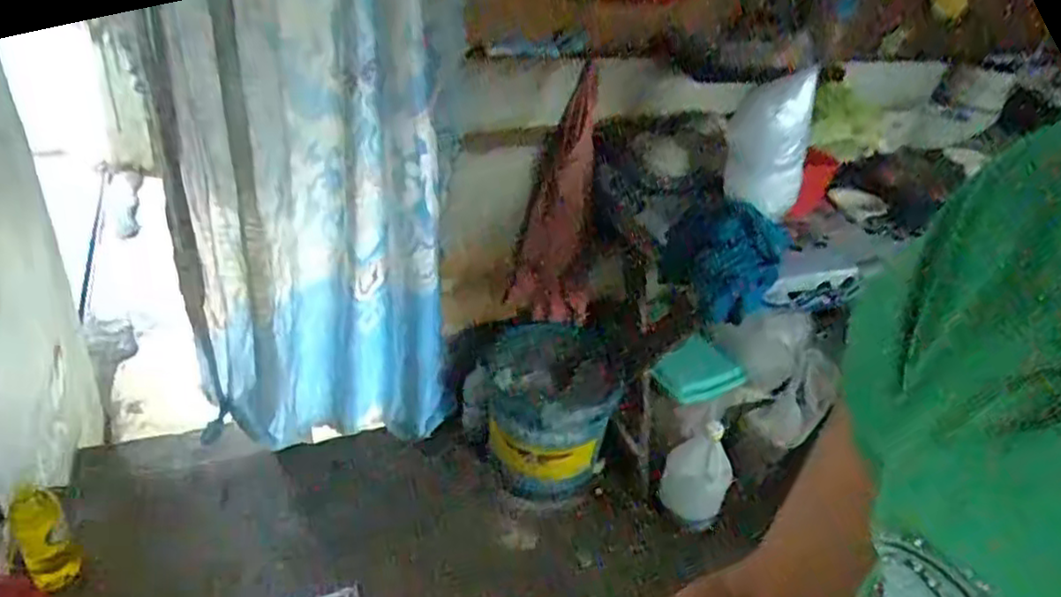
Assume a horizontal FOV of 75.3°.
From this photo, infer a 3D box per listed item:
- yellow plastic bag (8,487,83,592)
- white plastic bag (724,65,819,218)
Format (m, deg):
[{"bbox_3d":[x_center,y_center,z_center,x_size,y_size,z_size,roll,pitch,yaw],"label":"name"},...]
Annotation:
[{"bbox_3d":[-0.987,0.490,1.399,0.091,0.215,0.063,-24,10,-39],"label":"yellow plastic bag"},{"bbox_3d":[0.400,-0.257,1.149,0.130,0.205,0.192,17,33,16],"label":"white plastic bag"}]

